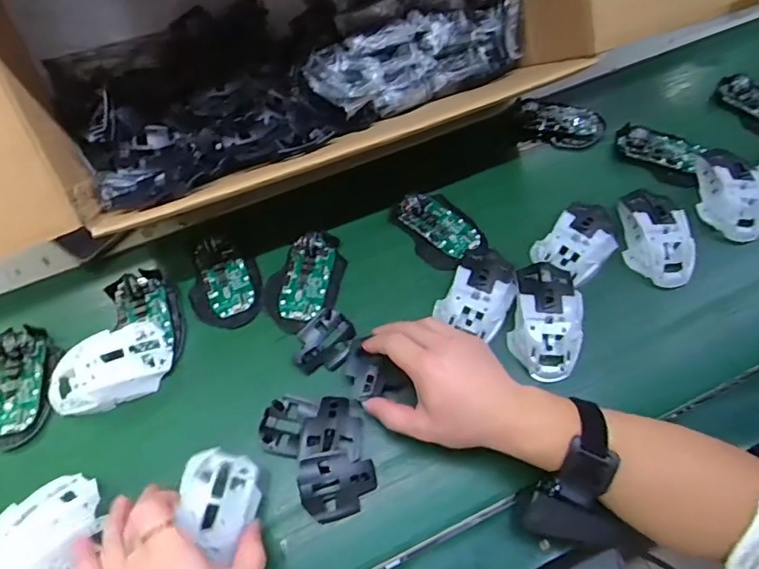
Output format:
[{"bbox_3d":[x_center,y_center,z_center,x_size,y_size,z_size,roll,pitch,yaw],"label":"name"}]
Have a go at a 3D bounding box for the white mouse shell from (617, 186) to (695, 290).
[{"bbox_3d":[0.295,-0.054,0.540,0.063,0.040,0.110,-7,61,-3],"label":"white mouse shell"}]

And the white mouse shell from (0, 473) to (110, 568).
[{"bbox_3d":[-0.270,0.201,0.393,0.070,0.024,0.105,41,69,21],"label":"white mouse shell"}]

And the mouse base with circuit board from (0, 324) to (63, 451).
[{"bbox_3d":[-0.350,0.094,0.485,0.070,0.026,0.113,-9,61,-4],"label":"mouse base with circuit board"}]

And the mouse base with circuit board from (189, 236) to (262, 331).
[{"bbox_3d":[-0.163,-0.003,0.530,0.072,0.026,0.095,-24,63,-12],"label":"mouse base with circuit board"}]

